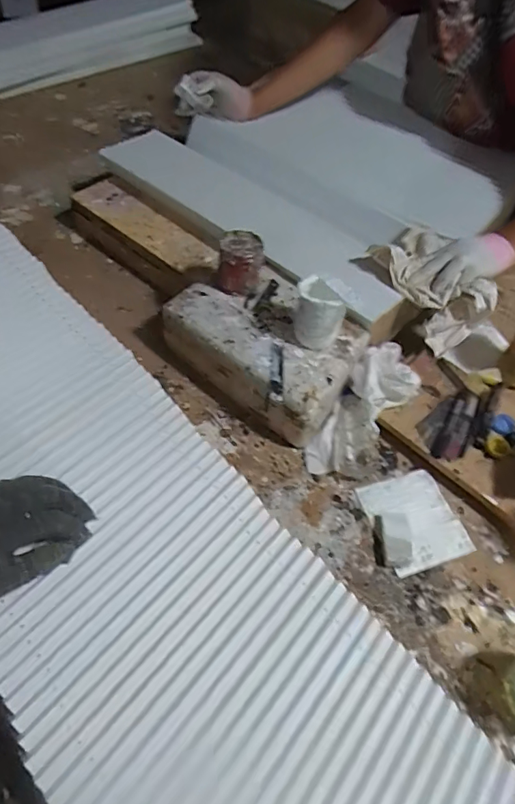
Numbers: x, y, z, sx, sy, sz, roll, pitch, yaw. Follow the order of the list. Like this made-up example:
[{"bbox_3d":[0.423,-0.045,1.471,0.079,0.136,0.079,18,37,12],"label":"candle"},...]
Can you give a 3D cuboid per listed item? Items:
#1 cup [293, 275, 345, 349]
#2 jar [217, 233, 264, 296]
[{"bbox_3d":[0.082,-0.118,0.669,0.062,0.088,0.063,2,55,-3],"label":"cup"},{"bbox_3d":[-0.025,-0.207,0.727,0.066,0.056,0.069,6,55,0],"label":"jar"}]

